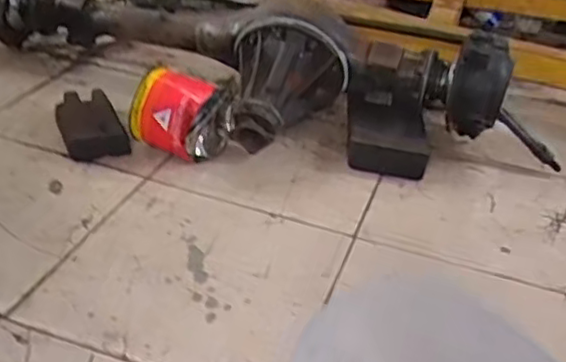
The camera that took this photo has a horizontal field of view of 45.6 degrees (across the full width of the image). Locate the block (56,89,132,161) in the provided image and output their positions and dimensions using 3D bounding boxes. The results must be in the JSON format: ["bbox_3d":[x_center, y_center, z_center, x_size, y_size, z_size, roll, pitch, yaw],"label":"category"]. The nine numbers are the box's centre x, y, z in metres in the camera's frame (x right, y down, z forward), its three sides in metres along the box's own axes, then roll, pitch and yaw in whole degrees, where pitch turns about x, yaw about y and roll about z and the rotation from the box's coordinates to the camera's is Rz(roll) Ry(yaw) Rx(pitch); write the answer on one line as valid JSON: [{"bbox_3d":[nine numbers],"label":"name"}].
[{"bbox_3d":[-0.388,-0.113,1.358,0.116,0.063,0.200,-10,38,-25],"label":"block"}]

